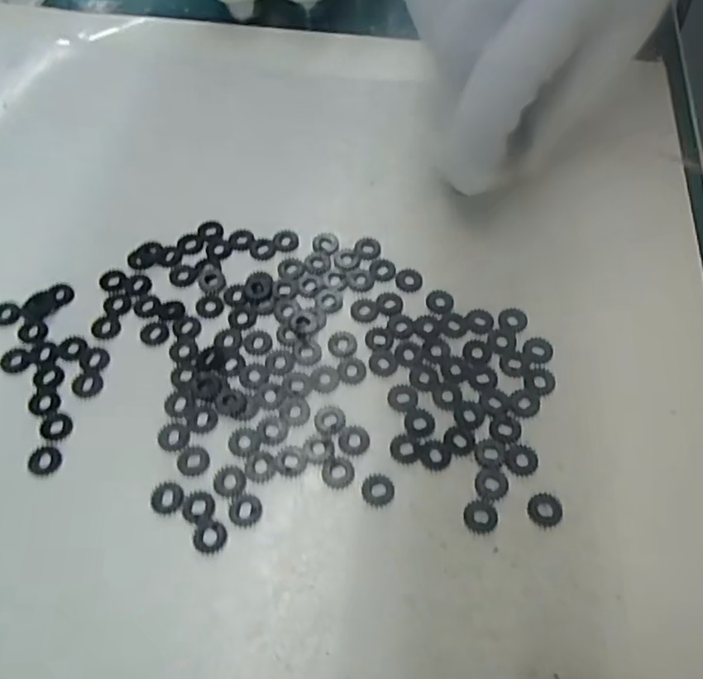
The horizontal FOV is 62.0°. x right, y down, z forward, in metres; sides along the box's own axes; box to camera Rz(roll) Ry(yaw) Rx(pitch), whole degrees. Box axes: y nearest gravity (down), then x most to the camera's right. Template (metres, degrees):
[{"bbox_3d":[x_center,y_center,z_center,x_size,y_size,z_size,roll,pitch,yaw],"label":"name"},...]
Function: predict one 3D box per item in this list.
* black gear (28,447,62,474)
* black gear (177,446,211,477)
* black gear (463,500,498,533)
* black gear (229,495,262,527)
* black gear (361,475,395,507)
[{"bbox_3d":[-0.103,0.040,0.196,0.010,0.004,0.010,0,61,0],"label":"black gear"},{"bbox_3d":[-0.053,0.040,0.196,0.010,0.004,0.011,0,61,0],"label":"black gear"},{"bbox_3d":[0.042,0.056,0.187,0.011,0.004,0.010,2,61,1],"label":"black gear"},{"bbox_3d":[-0.034,0.055,0.188,0.010,0.004,0.010,0,61,0],"label":"black gear"},{"bbox_3d":[0.009,0.049,0.191,0.010,0.004,0.010,0,61,0],"label":"black gear"}]

